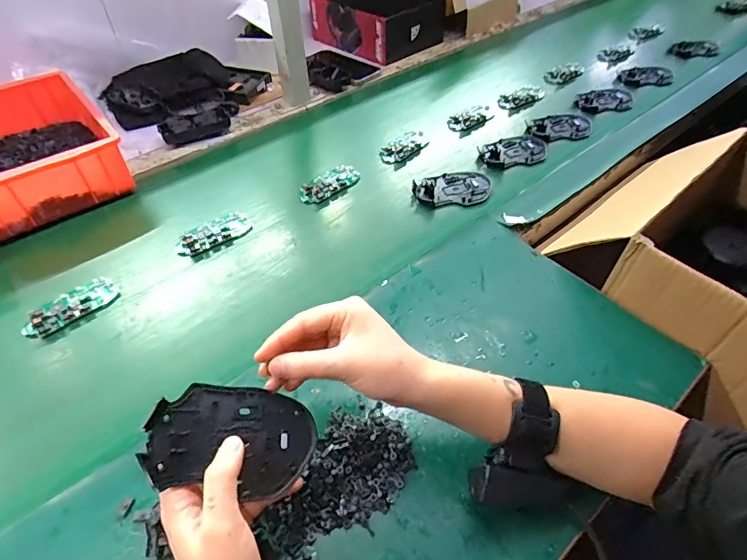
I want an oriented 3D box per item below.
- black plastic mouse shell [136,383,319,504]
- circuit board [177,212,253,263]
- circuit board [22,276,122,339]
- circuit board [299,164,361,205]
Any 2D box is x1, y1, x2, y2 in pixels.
[{"bbox_3d":[-0.096,0.112,0.319,0.114,0.008,0.068,16,62,-22],"label":"black plastic mouse shell"},{"bbox_3d":[-0.211,-0.061,0.597,0.094,0.014,0.052,-33,55,-26],"label":"circuit board"},{"bbox_3d":[-0.342,0.029,0.512,0.097,0.010,0.046,-36,56,-27],"label":"circuit board"},{"bbox_3d":[-0.064,-0.142,0.666,0.097,0.013,0.051,-37,57,-28],"label":"circuit board"}]

